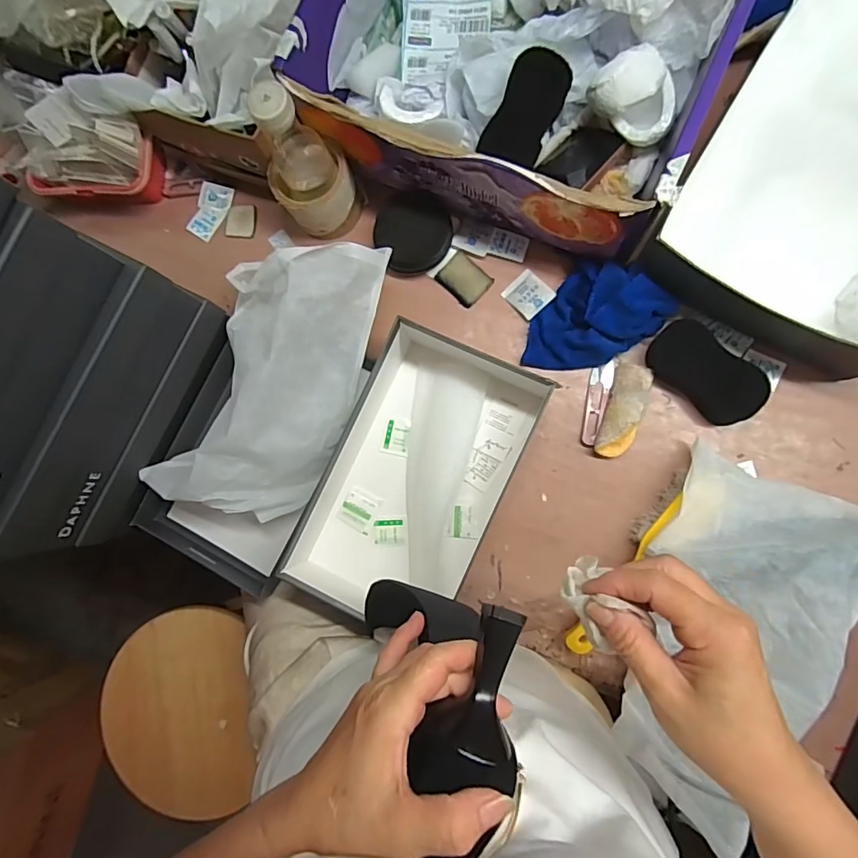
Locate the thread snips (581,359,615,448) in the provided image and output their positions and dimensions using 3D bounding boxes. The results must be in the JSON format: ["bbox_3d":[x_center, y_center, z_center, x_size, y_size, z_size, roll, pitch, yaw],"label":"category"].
[{"bbox_3d":[0.192,-0.030,0.569,0.025,0.010,0.099,11,87,8],"label":"thread snips"}]

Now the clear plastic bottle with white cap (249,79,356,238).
[{"bbox_3d":[-0.139,-0.286,0.539,0.084,0.171,0.079,-34,82,3],"label":"clear plastic bottle with white cap"}]

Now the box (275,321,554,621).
[{"bbox_3d":[-0.023,0.058,0.551,0.186,0.080,0.316,27,89,9],"label":"box"}]

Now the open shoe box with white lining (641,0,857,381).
[{"bbox_3d":[0.406,-0.249,0.499,0.258,0.125,0.315,31,90,9],"label":"open shoe box with white lining"}]

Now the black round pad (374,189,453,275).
[{"bbox_3d":[-0.018,-0.234,0.594,0.089,0.006,0.089,0,107,-1],"label":"black round pad"}]

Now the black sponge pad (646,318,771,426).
[{"bbox_3d":[0.301,-0.062,0.544,0.126,0.032,0.064,41,91,8],"label":"black sponge pad"}]

